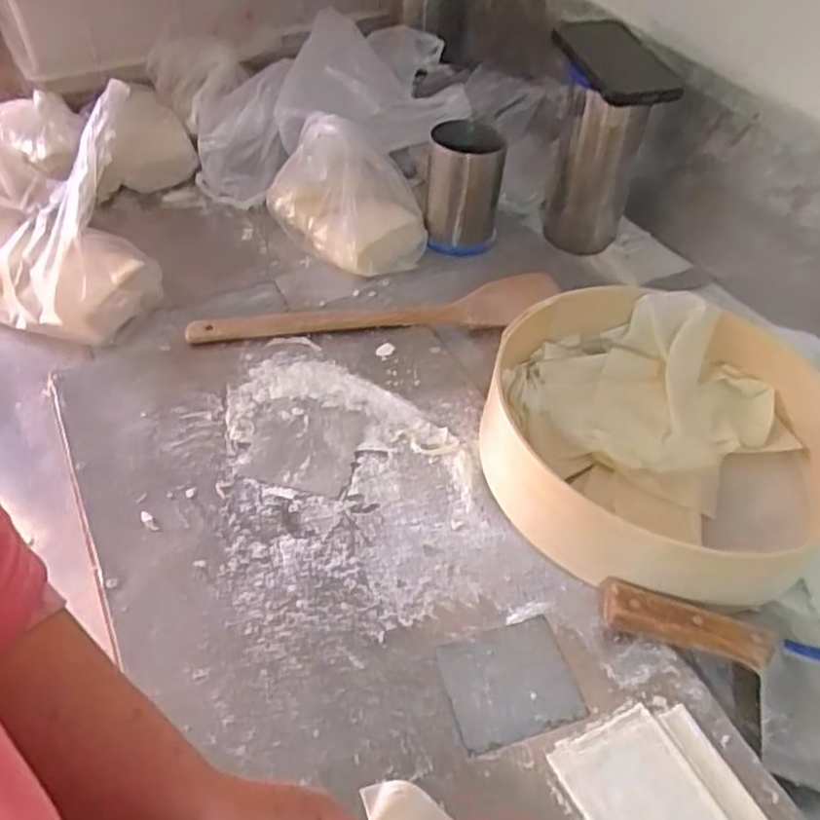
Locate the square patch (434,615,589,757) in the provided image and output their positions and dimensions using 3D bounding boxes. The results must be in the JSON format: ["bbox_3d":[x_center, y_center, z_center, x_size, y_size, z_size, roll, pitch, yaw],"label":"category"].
[{"bbox_3d":[0.066,0.180,0.477,0.083,0.004,0.072,-12,51,-15],"label":"square patch"}]

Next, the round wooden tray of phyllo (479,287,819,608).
[{"bbox_3d":[0.218,0.011,0.582,0.293,0.062,0.290,2,49,-3],"label":"round wooden tray of phyllo"}]

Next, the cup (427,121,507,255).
[{"bbox_3d":[0.061,-0.246,0.793,0.083,0.119,0.083,8,49,4],"label":"cup"}]

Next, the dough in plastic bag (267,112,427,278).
[{"bbox_3d":[-0.073,-0.228,0.776,0.181,0.138,0.103,4,49,1],"label":"dough in plastic bag"}]

